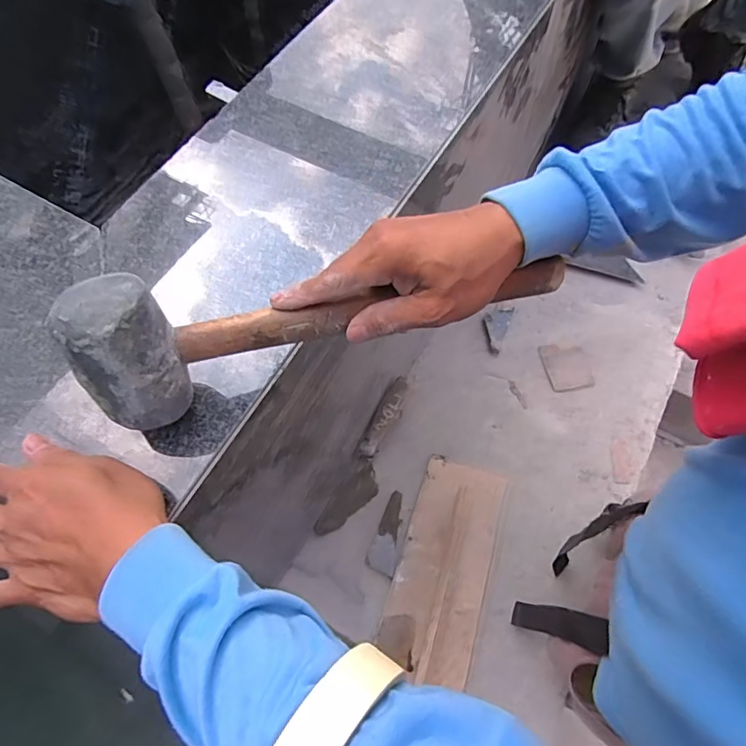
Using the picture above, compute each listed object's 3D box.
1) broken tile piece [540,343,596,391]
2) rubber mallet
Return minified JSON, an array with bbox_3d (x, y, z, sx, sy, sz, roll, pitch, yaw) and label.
[{"bbox_3d":[0.336,-0.012,0.863,0.079,0.006,0.084,-9,65,-3],"label":"broken tile piece"},{"bbox_3d":[-0.017,-0.037,0.339,0.336,0.081,0.066,-11,65,-12],"label":"rubber mallet"}]

